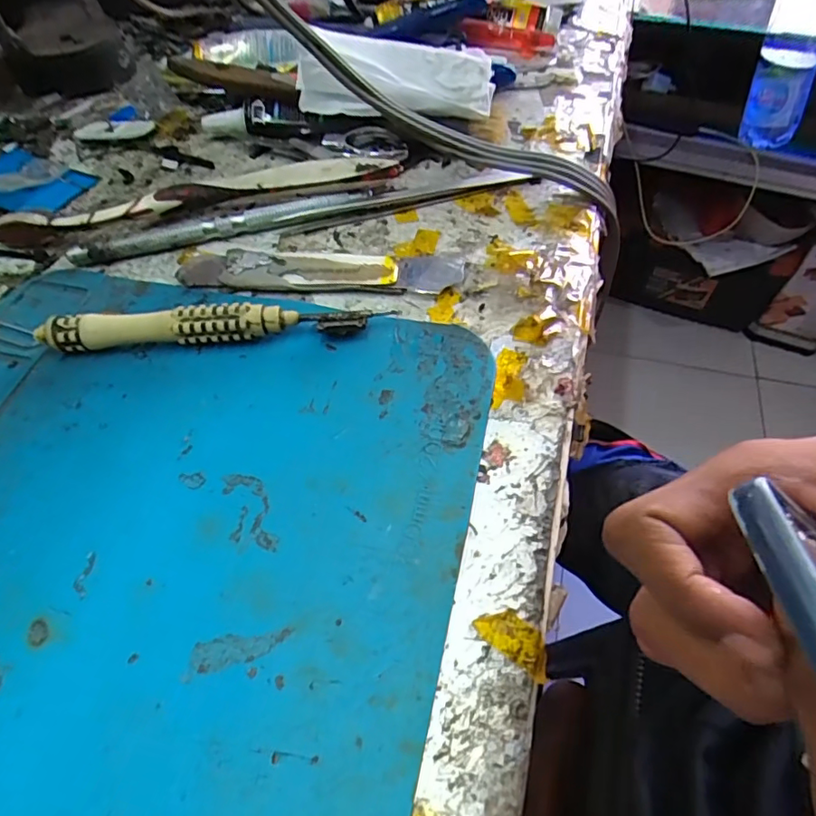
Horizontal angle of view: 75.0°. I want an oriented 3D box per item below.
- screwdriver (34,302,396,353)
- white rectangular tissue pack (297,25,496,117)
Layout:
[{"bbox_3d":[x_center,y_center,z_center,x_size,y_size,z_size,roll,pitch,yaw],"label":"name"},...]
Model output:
[{"bbox_3d":[-0.072,-0.029,0.195,0.122,0.015,0.010,-4,55,-1],"label":"screwdriver"},{"bbox_3d":[-0.007,-0.161,0.259,0.094,0.025,0.042,6,55,6],"label":"white rectangular tissue pack"}]

